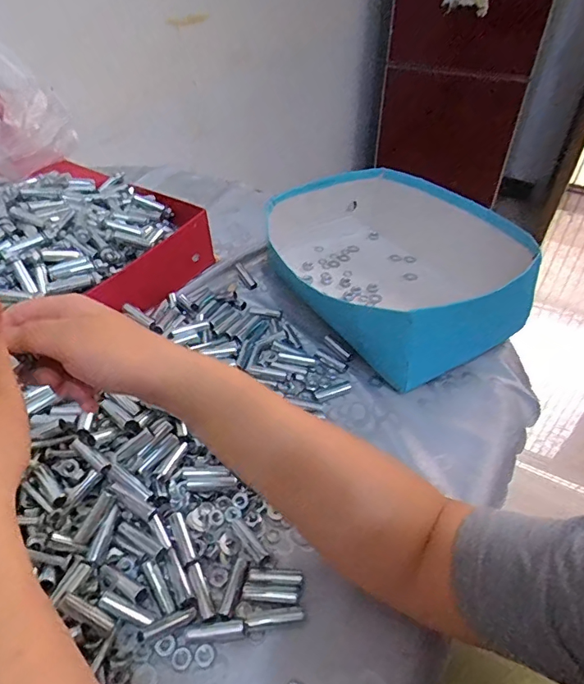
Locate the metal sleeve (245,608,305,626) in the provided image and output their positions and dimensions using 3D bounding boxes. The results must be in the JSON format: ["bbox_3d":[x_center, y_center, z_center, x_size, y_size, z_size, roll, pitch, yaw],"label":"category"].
[{"bbox_3d":[-0.011,0.191,0.321,0.039,0.009,0.007,-5,44,-5],"label":"metal sleeve"}]

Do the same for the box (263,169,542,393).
[{"bbox_3d":[0.123,-0.105,0.564,0.244,0.098,0.312,-15,46,-15],"label":"box"}]

